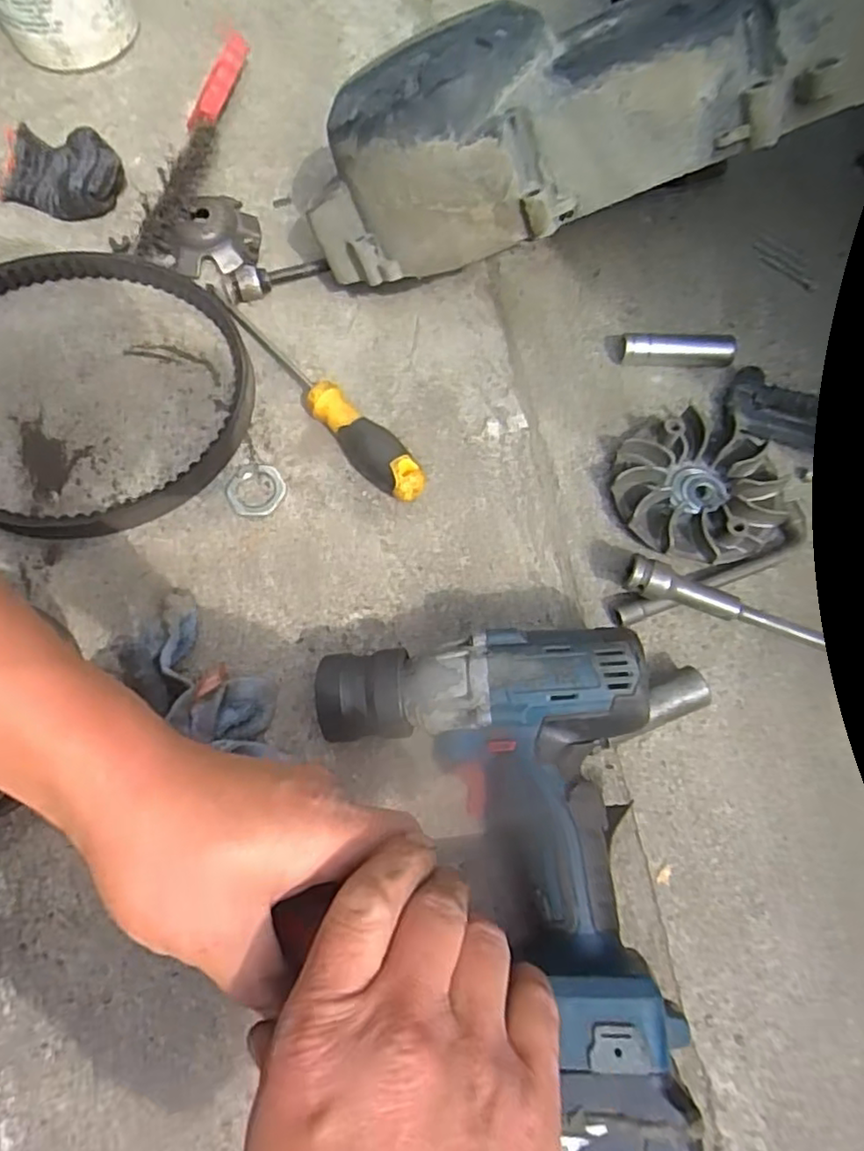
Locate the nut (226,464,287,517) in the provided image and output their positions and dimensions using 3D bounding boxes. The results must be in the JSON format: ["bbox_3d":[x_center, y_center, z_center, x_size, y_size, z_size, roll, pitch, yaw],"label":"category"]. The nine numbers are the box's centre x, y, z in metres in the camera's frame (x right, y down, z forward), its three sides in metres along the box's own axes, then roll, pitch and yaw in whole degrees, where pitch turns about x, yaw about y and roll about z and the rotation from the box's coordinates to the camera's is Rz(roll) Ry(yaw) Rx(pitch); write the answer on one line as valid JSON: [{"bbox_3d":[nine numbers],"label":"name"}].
[{"bbox_3d":[-0.124,-0.060,0.461,0.039,0.004,0.041,6,71,2],"label":"nut"}]

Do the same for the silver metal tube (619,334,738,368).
[{"bbox_3d":[0.181,-0.165,0.484,0.080,0.020,0.017,2,71,0],"label":"silver metal tube"}]

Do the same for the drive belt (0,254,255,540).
[{"bbox_3d":[-0.259,-0.139,0.481,0.242,0.019,0.247,-40,76,-13],"label":"drive belt"}]

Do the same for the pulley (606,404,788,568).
[{"bbox_3d":[0.177,-0.060,0.442,0.105,0.032,0.104,0,71,0],"label":"pulley"}]

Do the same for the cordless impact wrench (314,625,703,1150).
[{"bbox_3d":[0.031,0.154,0.332,0.182,0.086,0.253,-1,71,-1],"label":"cordless impact wrench"}]

